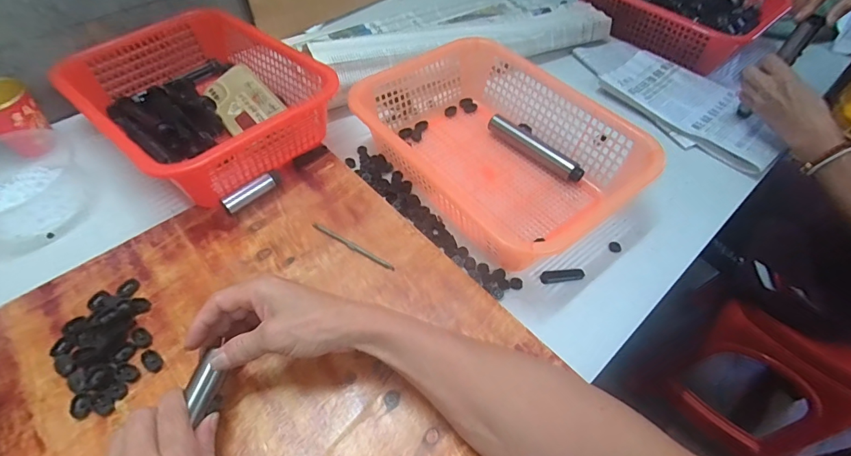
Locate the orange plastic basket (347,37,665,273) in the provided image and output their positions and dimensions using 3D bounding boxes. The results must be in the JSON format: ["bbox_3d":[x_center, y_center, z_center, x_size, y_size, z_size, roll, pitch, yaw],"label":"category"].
[{"bbox_3d":[0.083,-0.110,0.548,0.239,0.083,0.318,-32,60,-23],"label":"orange plastic basket"}]

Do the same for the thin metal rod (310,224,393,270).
[{"bbox_3d":[-0.084,0.021,0.487,0.114,0.005,0.006,27,57,18],"label":"thin metal rod"}]

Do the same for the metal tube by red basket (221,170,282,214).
[{"bbox_3d":[-0.211,-0.044,0.521,0.018,0.025,0.077,36,60,23],"label":"metal tube by red basket"}]

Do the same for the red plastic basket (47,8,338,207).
[{"bbox_3d":[-0.304,-0.177,0.579,0.317,0.088,0.244,37,61,23],"label":"red plastic basket"}]

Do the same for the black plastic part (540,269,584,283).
[{"bbox_3d":[0.157,0.055,0.485,0.052,0.006,0.014,-5,54,-5],"label":"black plastic part"}]

